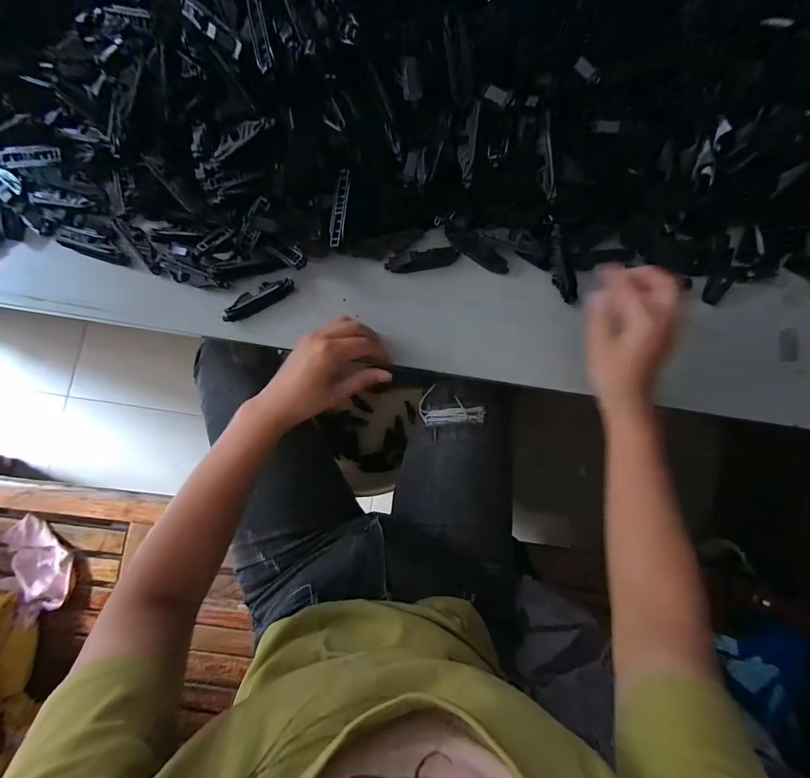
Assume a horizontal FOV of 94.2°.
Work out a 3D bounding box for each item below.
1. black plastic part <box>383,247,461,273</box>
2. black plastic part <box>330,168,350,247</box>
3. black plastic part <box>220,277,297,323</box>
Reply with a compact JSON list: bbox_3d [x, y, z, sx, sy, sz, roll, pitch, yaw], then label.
[{"bbox_3d":[0.020,-0.142,0.416,0.083,0.006,0.022,-10,125,-2],"label":"black plastic part"},{"bbox_3d":[-0.064,-0.178,0.373,0.015,0.007,0.070,13,106,1],"label":"black plastic part"},{"bbox_3d":[-0.157,-0.098,0.401,0.079,0.019,0.020,-28,84,-4],"label":"black plastic part"}]

